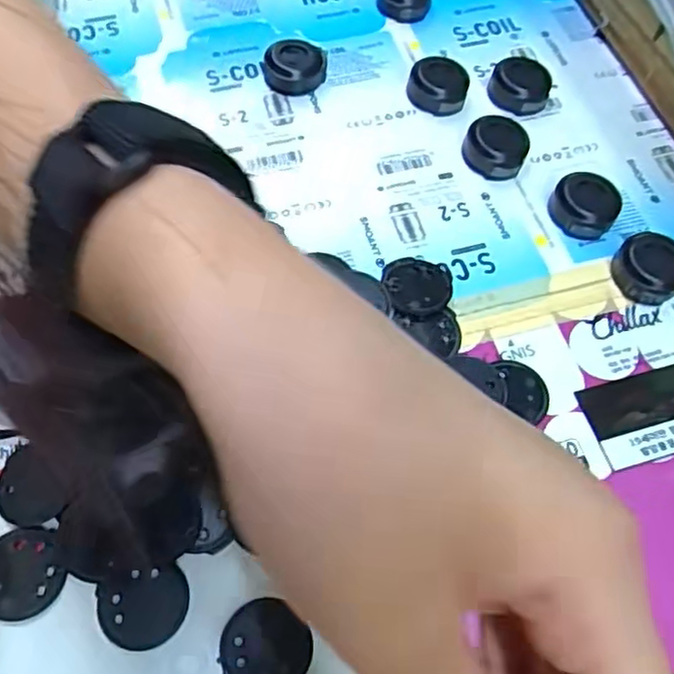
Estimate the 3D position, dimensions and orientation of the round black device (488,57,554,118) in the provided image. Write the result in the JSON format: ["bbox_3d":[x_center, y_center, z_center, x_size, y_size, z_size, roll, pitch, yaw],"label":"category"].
[{"bbox_3d":[0.093,-0.126,0.339,0.028,0.014,0.028,0,62,-1],"label":"round black device"}]

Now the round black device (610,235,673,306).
[{"bbox_3d":[0.134,-0.029,0.288,0.029,0.013,0.027,0,62,-1],"label":"round black device"}]

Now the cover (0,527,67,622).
[{"bbox_3d":[-0.107,0.080,0.227,0.025,0.005,0.029,-25,66,-14],"label":"cover"}]

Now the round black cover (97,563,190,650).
[{"bbox_3d":[-0.065,0.090,0.224,0.029,0.004,0.026,-2,62,-2],"label":"round black cover"}]

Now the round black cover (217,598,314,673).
[{"bbox_3d":[-0.025,0.102,0.219,0.027,0.004,0.029,0,62,-1],"label":"round black cover"}]

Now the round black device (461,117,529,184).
[{"bbox_3d":[0.074,-0.088,0.317,0.030,0.013,0.027,20,64,9],"label":"round black device"}]

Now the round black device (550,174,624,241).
[{"bbox_3d":[0.112,-0.059,0.305,0.029,0.012,0.029,0,62,-1],"label":"round black device"}]

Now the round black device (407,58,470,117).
[{"bbox_3d":[0.050,-0.125,0.337,0.029,0.015,0.025,11,63,5],"label":"round black device"}]

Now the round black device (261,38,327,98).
[{"bbox_3d":[-0.022,-0.136,0.341,0.032,0.015,0.025,-3,62,-3],"label":"round black device"}]

